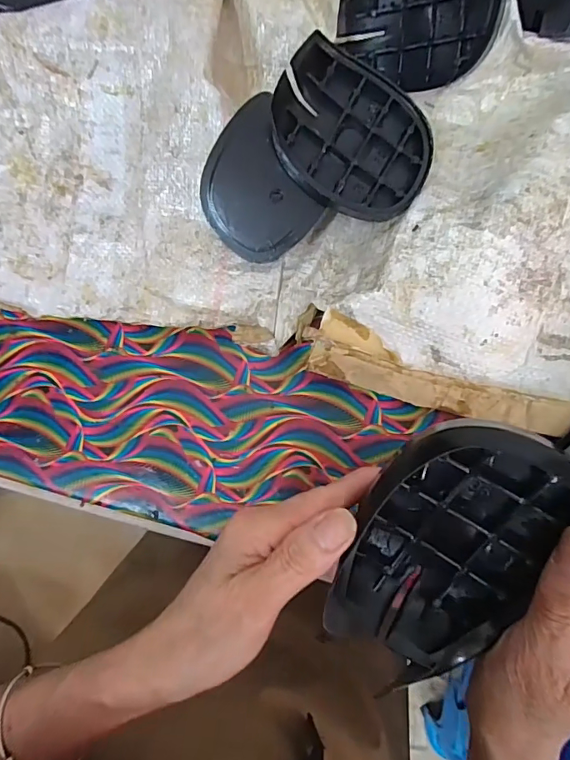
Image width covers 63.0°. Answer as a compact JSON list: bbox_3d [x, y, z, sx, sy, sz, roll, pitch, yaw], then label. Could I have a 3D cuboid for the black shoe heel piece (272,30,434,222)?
[{"bbox_3d":[0.045,-0.167,0.320,0.112,0.032,0.084,34,92,-17],"label":"black shoe heel piece"}]

